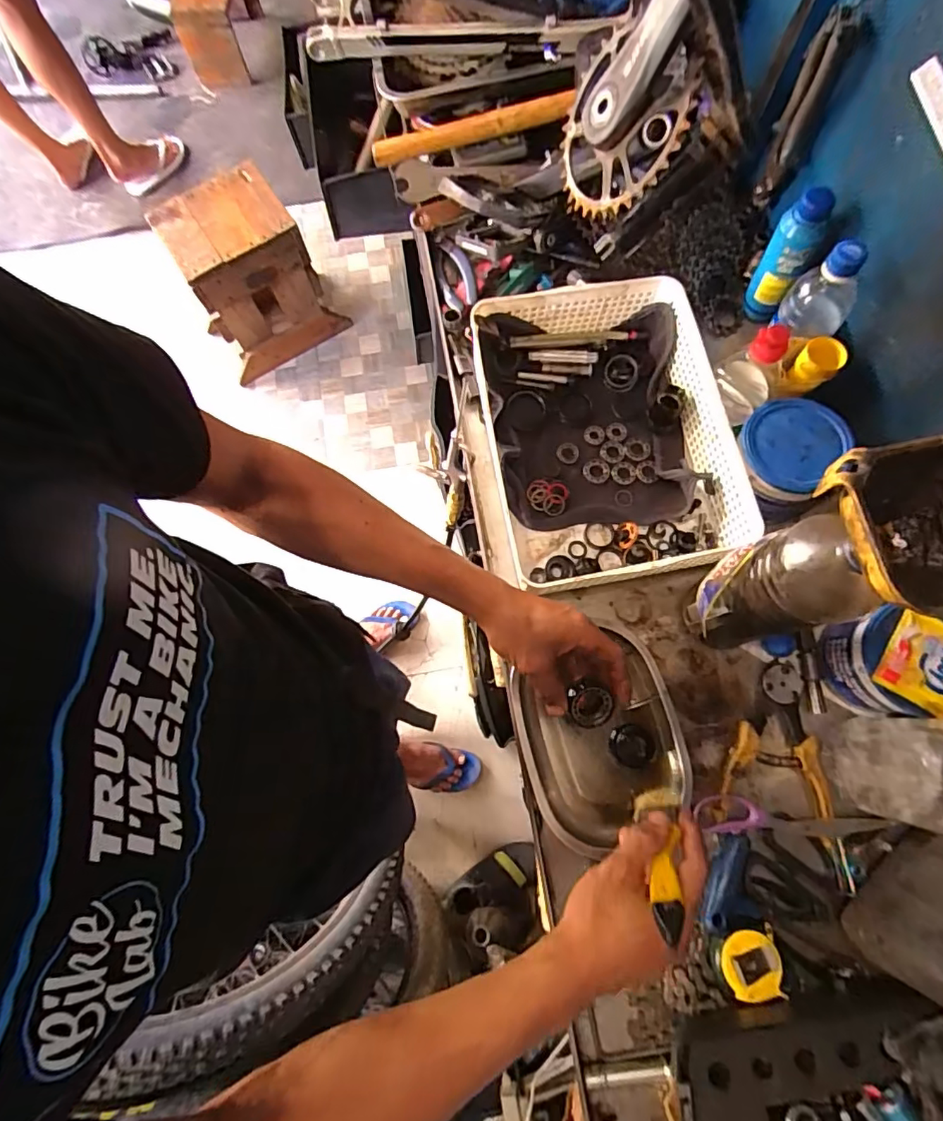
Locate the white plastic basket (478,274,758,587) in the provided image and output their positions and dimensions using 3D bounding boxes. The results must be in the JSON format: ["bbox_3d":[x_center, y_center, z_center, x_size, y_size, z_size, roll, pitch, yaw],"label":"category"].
[{"bbox_3d":[0.150,-0.140,0.604,0.252,0.081,0.321,-10,74,-1],"label":"white plastic basket"}]

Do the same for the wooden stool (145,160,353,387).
[{"bbox_3d":[-0.601,-0.786,1.529,0.346,0.426,0.249,-28,75,-6],"label":"wooden stool"}]

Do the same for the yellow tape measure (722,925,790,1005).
[{"bbox_3d":[0.251,0.364,0.490,0.051,0.027,0.054,-6,74,0],"label":"yellow tape measure"}]

